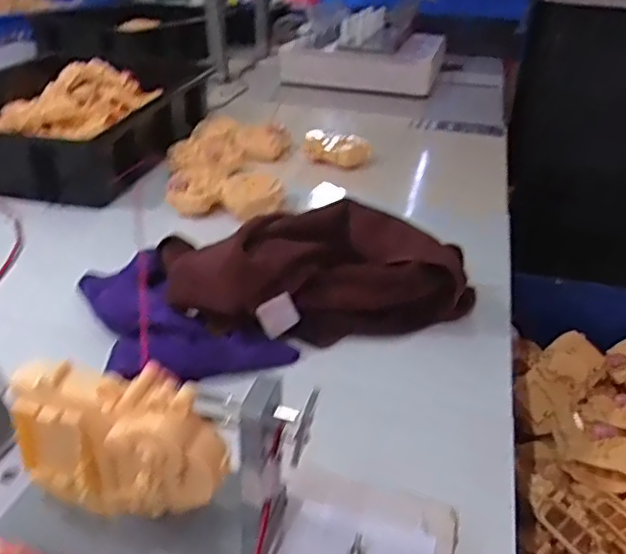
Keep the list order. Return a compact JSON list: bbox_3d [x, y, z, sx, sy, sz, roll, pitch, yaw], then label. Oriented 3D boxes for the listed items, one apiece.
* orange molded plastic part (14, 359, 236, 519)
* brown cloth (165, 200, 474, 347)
[{"bbox_3d":[-0.084,0.074,0.278,0.094,0.071,0.028,11,31,15],"label":"orange molded plastic part"},{"bbox_3d":[0.011,-0.011,0.593,0.292,0.090,0.124,-4,30,-11],"label":"brown cloth"}]

